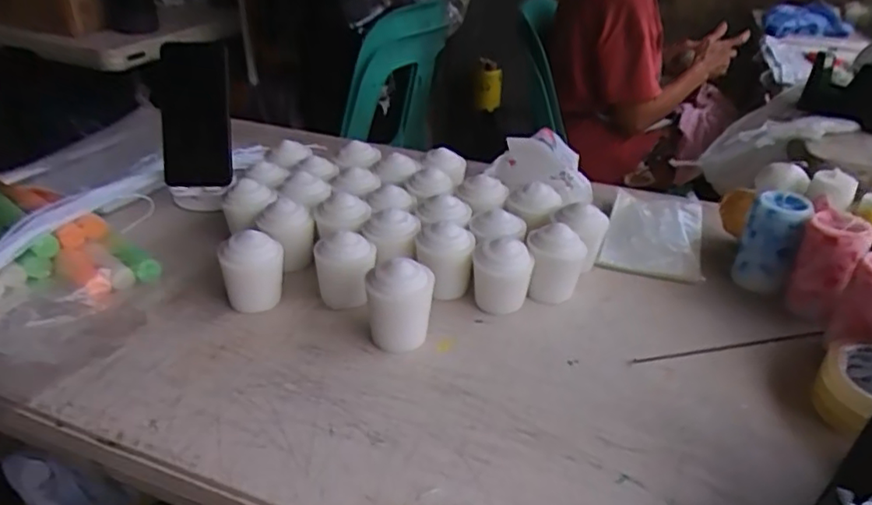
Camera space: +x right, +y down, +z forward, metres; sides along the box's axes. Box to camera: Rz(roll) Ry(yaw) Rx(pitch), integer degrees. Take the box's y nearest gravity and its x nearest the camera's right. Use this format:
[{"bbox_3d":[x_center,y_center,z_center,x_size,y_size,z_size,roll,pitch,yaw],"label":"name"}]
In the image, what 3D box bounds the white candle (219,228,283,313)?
[{"bbox_3d":[-0.168,0.020,0.562,0.054,0.073,0.045,-10,34,-16],"label":"white candle"}]

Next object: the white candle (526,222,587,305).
[{"bbox_3d":[0.114,0.012,0.585,0.055,0.070,0.046,6,33,9],"label":"white candle"}]

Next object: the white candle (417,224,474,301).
[{"bbox_3d":[0.009,0.006,0.586,0.055,0.064,0.046,0,32,-1],"label":"white candle"}]

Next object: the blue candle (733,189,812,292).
[{"bbox_3d":[0.333,-0.013,0.606,0.051,0.085,0.048,20,37,28],"label":"blue candle"}]

